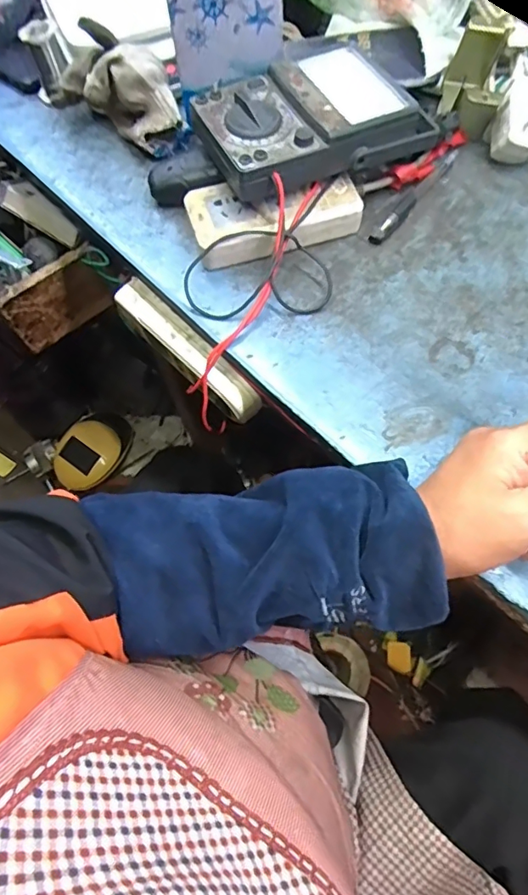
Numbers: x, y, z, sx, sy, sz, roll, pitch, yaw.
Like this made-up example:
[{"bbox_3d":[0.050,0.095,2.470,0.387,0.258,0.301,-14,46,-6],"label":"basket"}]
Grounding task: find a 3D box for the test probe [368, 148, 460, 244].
[{"bbox_3d":[0.144,-0.240,0.490,0.015,0.009,0.141,35,74,15],"label":"test probe"}]

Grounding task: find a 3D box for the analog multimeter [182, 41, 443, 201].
[{"bbox_3d":[0.041,-0.291,0.454,0.189,0.045,0.121,-27,69,-9],"label":"analog multimeter"}]

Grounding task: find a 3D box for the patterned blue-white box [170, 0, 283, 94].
[{"bbox_3d":[-0.033,-0.378,0.455,0.094,0.100,0.029,-13,67,-4],"label":"patterned blue-white box"}]

